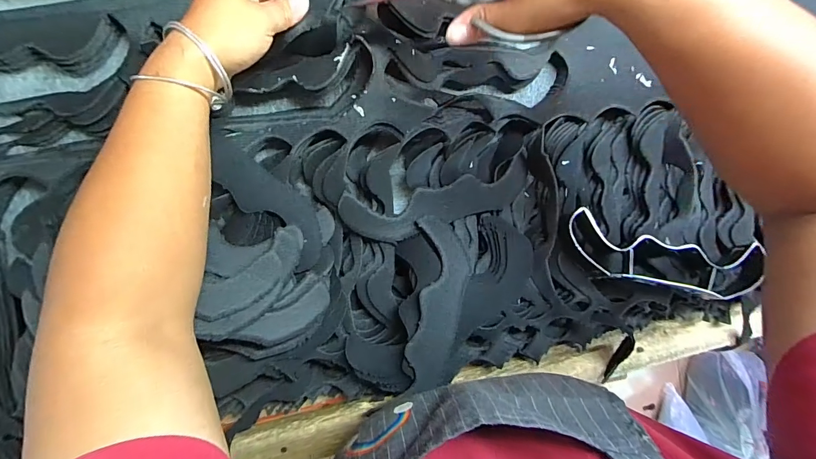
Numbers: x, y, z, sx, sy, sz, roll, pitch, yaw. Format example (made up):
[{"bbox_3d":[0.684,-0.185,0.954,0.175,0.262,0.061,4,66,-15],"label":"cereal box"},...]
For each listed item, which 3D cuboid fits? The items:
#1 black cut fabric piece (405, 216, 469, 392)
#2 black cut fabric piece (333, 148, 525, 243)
[{"bbox_3d":[0.029,0.075,0.396,0.059,0.036,0.171,8,88,-8],"label":"black cut fabric piece"},{"bbox_3d":[0.039,-0.032,0.421,0.217,0.012,0.057,-14,91,-8],"label":"black cut fabric piece"}]

